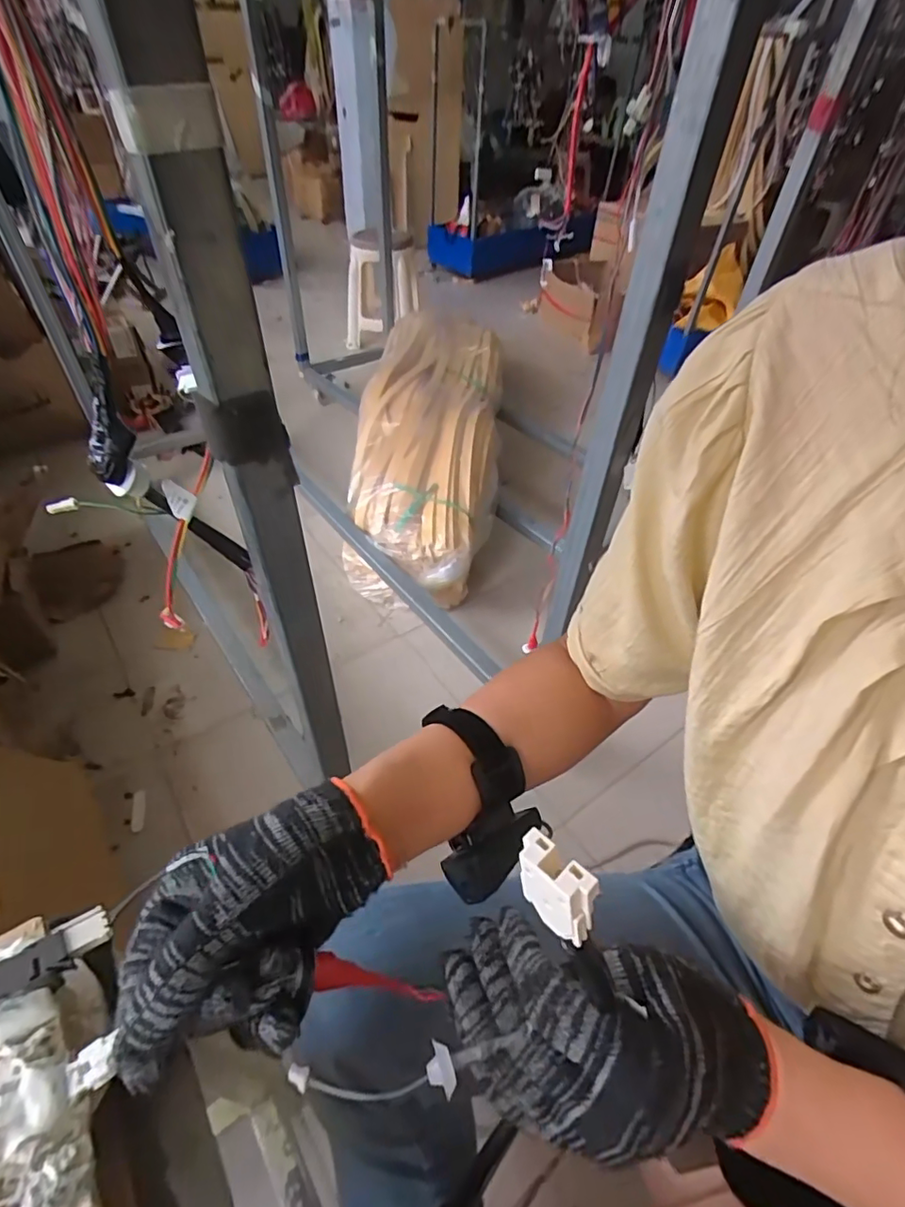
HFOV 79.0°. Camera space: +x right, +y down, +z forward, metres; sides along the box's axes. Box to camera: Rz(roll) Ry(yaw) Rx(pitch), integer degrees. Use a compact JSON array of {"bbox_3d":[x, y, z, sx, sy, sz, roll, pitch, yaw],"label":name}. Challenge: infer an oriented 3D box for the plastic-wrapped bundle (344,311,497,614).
[{"bbox_3d":[-0.059,-0.536,1.726,0.412,0.265,1.154,6,45,3],"label":"plastic-wrapped bundle"}]

